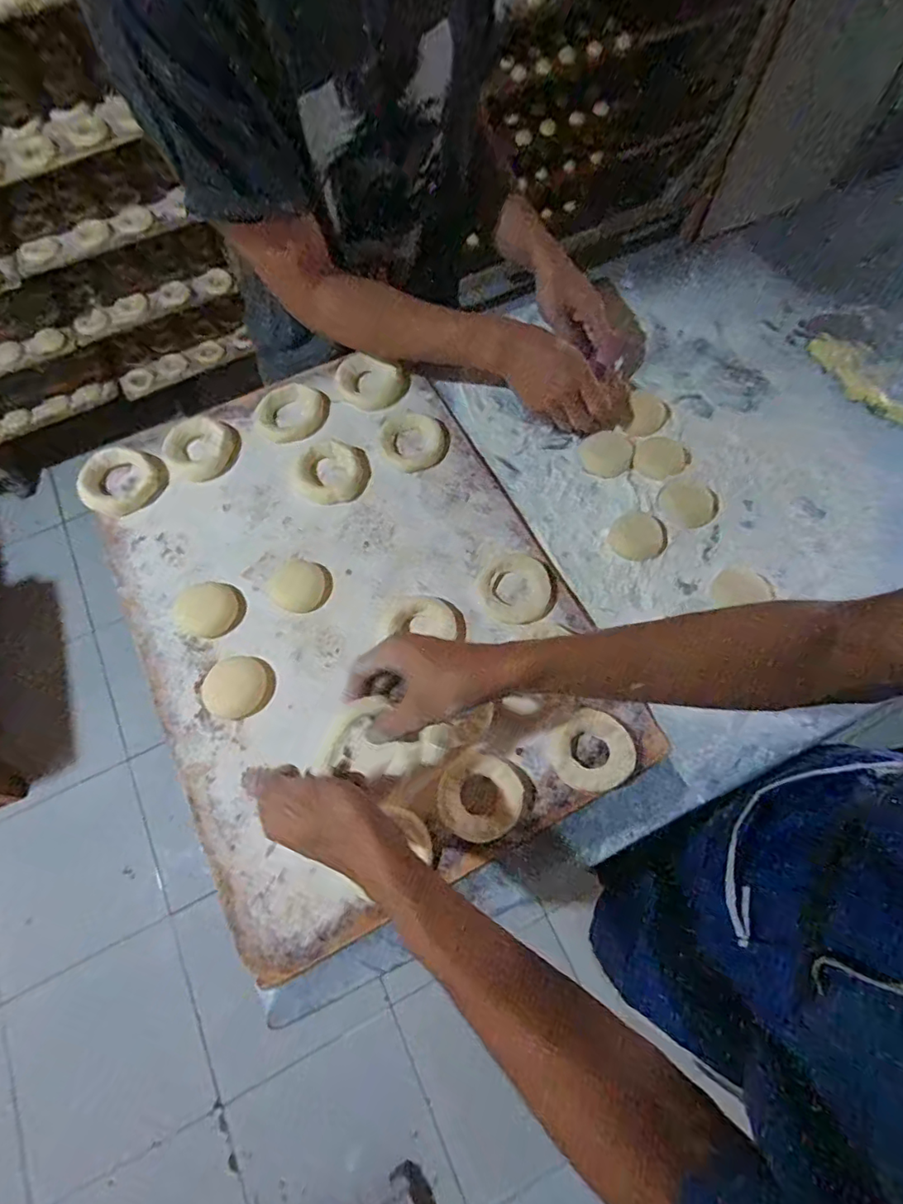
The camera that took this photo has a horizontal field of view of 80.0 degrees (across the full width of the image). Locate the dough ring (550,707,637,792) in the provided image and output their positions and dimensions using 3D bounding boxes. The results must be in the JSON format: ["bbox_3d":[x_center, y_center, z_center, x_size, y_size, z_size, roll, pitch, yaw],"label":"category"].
[{"bbox_3d":[0.135,0.140,0.504,0.073,0.010,0.073,0,69,1],"label":"dough ring"}]

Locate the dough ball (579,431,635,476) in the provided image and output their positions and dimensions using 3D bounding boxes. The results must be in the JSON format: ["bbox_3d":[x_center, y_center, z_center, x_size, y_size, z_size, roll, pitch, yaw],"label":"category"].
[{"bbox_3d":[0.186,-0.178,0.642,0.061,0.008,0.058,0,69,1],"label":"dough ball"}]

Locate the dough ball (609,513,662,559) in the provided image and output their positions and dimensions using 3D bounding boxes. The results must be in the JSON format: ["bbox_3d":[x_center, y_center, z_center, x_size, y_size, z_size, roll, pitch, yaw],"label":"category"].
[{"bbox_3d":[0.201,-0.070,0.586,0.054,0.017,0.049,-1,69,1],"label":"dough ball"}]

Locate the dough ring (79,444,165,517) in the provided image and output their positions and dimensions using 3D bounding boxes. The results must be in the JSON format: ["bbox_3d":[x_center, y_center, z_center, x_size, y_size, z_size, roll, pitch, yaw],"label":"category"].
[{"bbox_3d":[-0.368,-0.138,0.602,0.081,0.020,0.082,0,69,1],"label":"dough ring"}]

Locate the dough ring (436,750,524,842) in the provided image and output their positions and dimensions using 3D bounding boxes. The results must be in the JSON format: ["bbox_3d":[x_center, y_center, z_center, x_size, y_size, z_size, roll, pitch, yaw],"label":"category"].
[{"bbox_3d":[0.026,0.177,0.488,0.073,0.015,0.074,0,69,1],"label":"dough ring"}]

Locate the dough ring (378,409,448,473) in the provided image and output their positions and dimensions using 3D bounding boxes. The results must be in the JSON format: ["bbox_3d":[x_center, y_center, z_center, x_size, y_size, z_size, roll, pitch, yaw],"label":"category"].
[{"bbox_3d":[-0.043,-0.192,0.635,0.080,0.013,0.078,0,69,1],"label":"dough ring"}]

